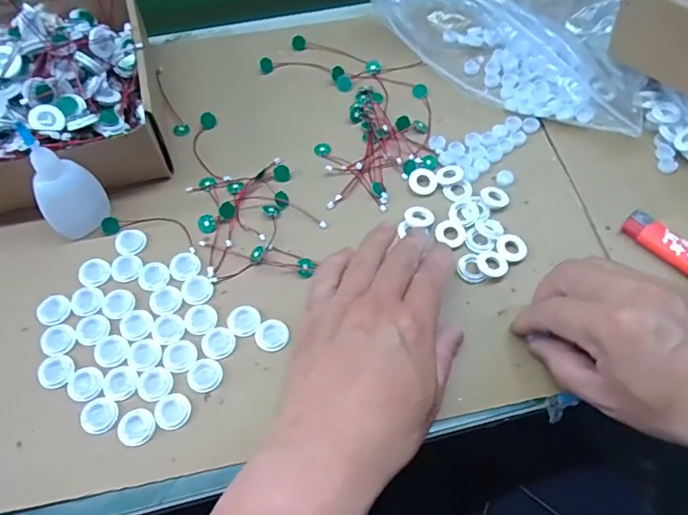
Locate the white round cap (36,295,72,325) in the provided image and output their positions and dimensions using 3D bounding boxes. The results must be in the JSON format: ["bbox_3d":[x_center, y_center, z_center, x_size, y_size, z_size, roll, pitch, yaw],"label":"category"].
[{"bbox_3d":[-0.209,0.037,0.380,0.024,0.004,0.023,0,61,1],"label":"white round cap"}]

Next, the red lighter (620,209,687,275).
[{"bbox_3d":[0.250,-0.005,0.397,0.022,0.011,0.081,-39,67,-19],"label":"red lighter"}]

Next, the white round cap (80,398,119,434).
[{"bbox_3d":[-0.159,0.102,0.342,0.023,0.004,0.023,0,61,1],"label":"white round cap"}]

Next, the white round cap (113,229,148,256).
[{"bbox_3d":[-0.167,-0.013,0.410,0.023,0.004,0.025,0,61,1],"label":"white round cap"}]

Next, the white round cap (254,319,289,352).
[{"bbox_3d":[-0.051,0.054,0.371,0.023,0.004,0.024,0,61,1],"label":"white round cap"}]

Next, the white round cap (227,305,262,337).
[{"bbox_3d":[-0.072,0.045,0.377,0.023,0.004,0.022,0,61,1],"label":"white round cap"}]

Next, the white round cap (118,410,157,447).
[{"bbox_3d":[-0.133,0.109,0.339,0.023,0.004,0.021,0,61,1],"label":"white round cap"}]

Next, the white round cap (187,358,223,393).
[{"bbox_3d":[-0.095,0.079,0.357,0.022,0.004,0.022,0,61,1],"label":"white round cap"}]

